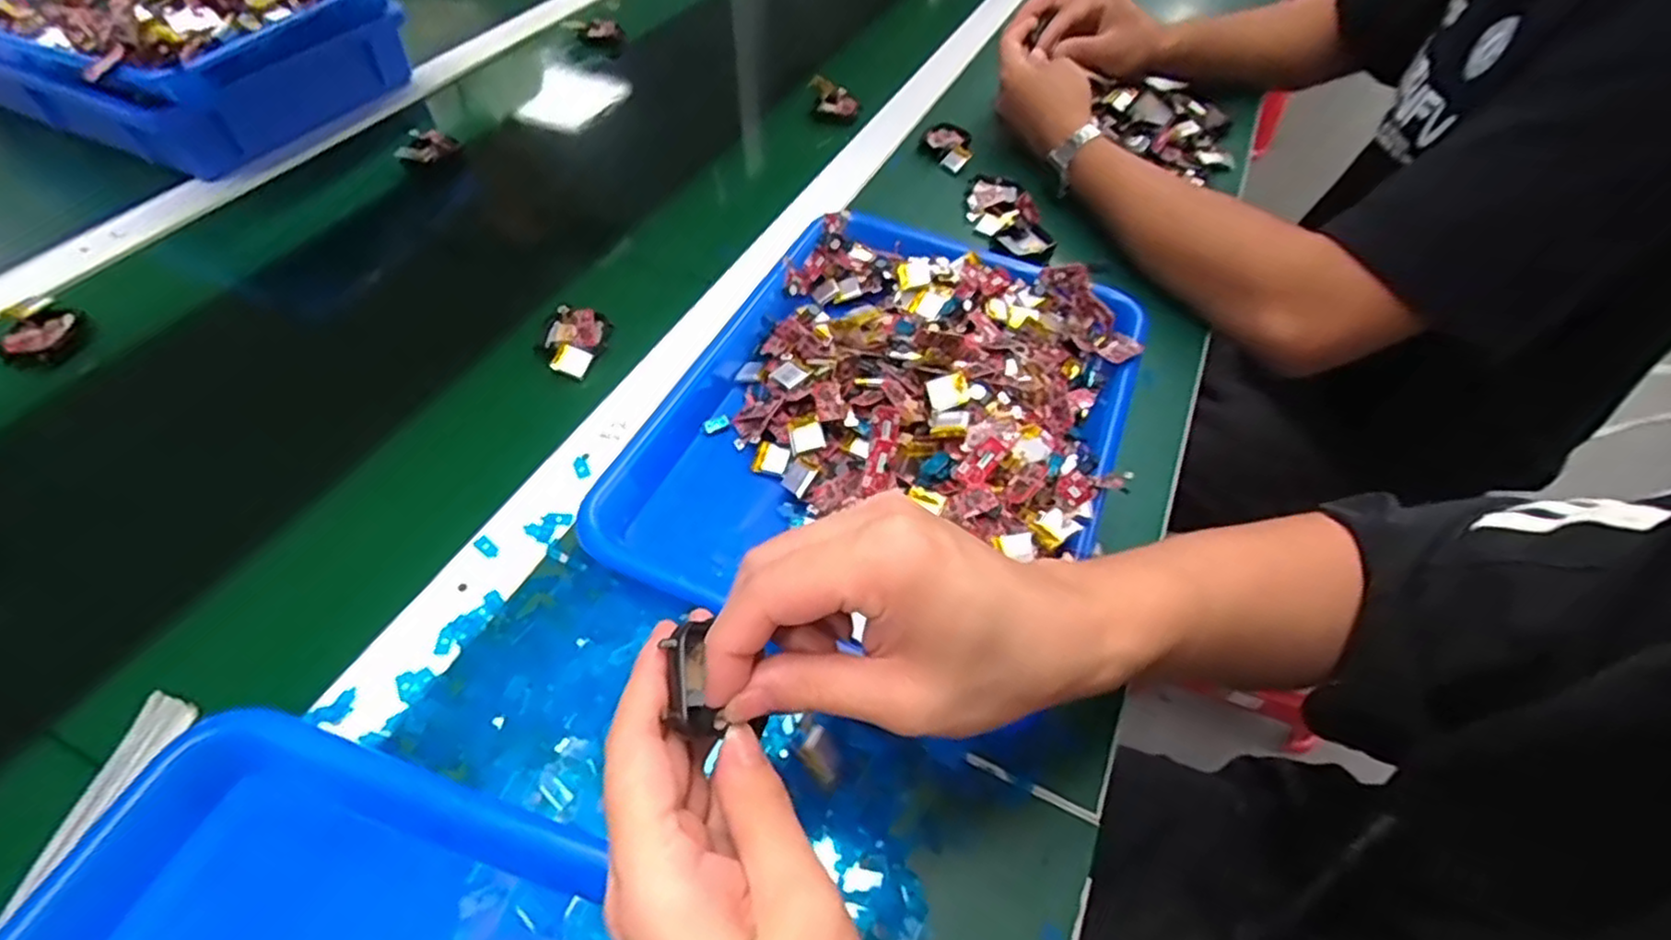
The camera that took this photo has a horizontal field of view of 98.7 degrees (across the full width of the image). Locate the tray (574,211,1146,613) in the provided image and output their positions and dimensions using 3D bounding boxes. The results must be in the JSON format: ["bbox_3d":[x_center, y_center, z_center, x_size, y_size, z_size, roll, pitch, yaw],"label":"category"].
[{"bbox_3d":[0.037,-0.045,0.430,0.260,0.055,0.322,19,54,11],"label":"tray"}]

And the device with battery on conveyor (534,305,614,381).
[{"bbox_3d":[-0.177,-0.087,0.480,0.042,0.015,0.052,13,53,6],"label":"device with battery on conveyor"}]

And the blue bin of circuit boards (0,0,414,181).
[{"bbox_3d":[-0.582,-0.382,0.619,0.317,0.107,0.239,18,53,10],"label":"blue bin of circuit boards"}]

